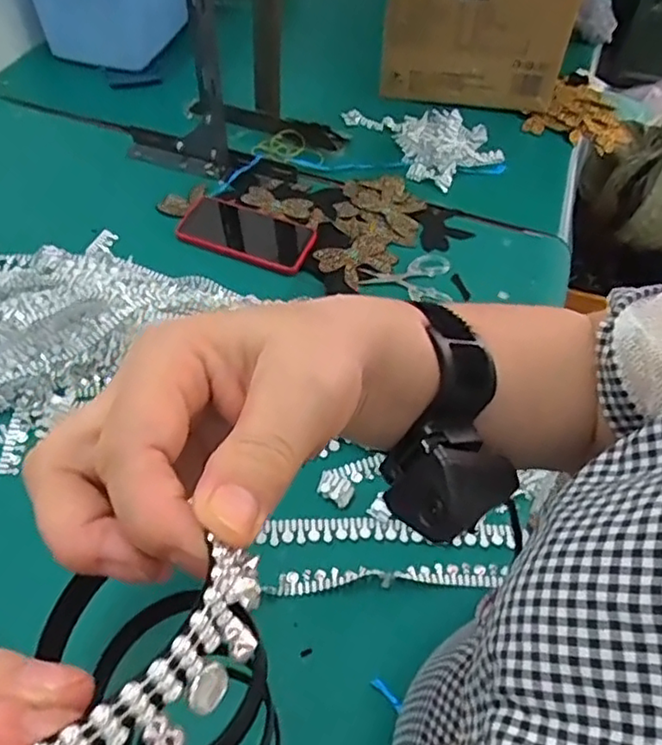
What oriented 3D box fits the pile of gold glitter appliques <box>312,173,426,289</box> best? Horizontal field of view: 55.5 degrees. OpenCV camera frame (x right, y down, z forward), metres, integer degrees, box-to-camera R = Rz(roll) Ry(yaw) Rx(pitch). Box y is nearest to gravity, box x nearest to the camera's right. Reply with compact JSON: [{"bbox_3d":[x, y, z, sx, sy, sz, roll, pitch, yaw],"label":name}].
[{"bbox_3d":[0.056,-0.192,0.816,0.109,0.007,0.219,15,53,6],"label":"pile of gold glitter appliques"}]

